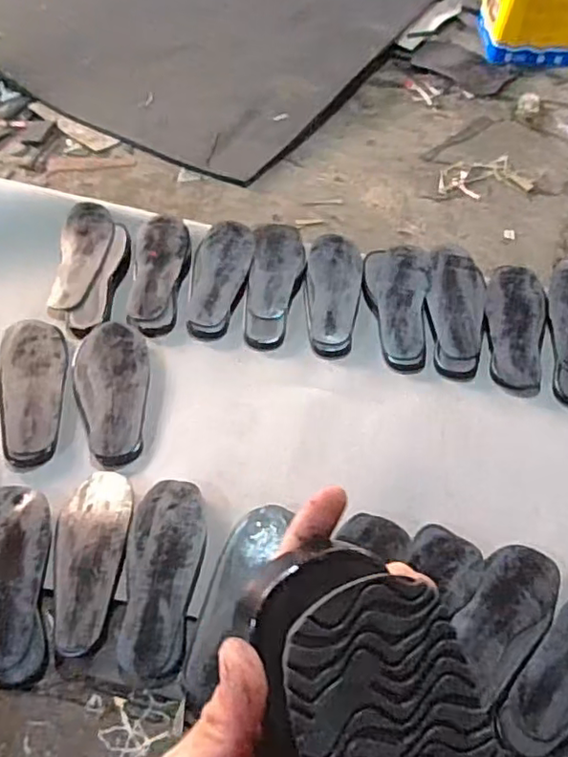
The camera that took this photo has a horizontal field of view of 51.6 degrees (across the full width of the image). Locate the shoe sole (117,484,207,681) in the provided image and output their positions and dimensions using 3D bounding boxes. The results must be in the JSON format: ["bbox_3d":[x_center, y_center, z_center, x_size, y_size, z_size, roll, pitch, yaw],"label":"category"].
[{"bbox_3d":[-0.150,0.243,0.745,0.094,0.046,0.227,1,54,0],"label":"shoe sole"}]

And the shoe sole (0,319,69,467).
[{"bbox_3d":[-0.400,0.013,0.937,0.102,0.019,0.268,-7,54,-6],"label":"shoe sole"}]

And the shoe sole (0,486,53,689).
[{"bbox_3d":[-0.349,0.257,0.751,0.096,0.023,0.247,-10,55,-8],"label":"shoe sole"}]

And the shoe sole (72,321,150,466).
[{"bbox_3d":[-0.276,0.016,0.935,0.116,0.021,0.265,-5,54,-4],"label":"shoe sole"}]

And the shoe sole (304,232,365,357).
[{"bbox_3d":[0.087,-0.158,1.064,0.100,0.033,0.279,6,54,4],"label":"shoe sole"}]

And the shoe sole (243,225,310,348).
[{"bbox_3d":[-0.013,-0.177,1.076,0.099,0.033,0.285,4,54,2],"label":"shoe sole"}]

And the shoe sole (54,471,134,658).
[{"bbox_3d":[-0.249,0.228,0.763,0.098,0.042,0.232,-4,54,-4],"label":"shoe sole"}]

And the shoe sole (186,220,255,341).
[{"bbox_3d":[-0.117,-0.183,1.074,0.100,0.042,0.262,6,54,4],"label":"shoe sole"}]

